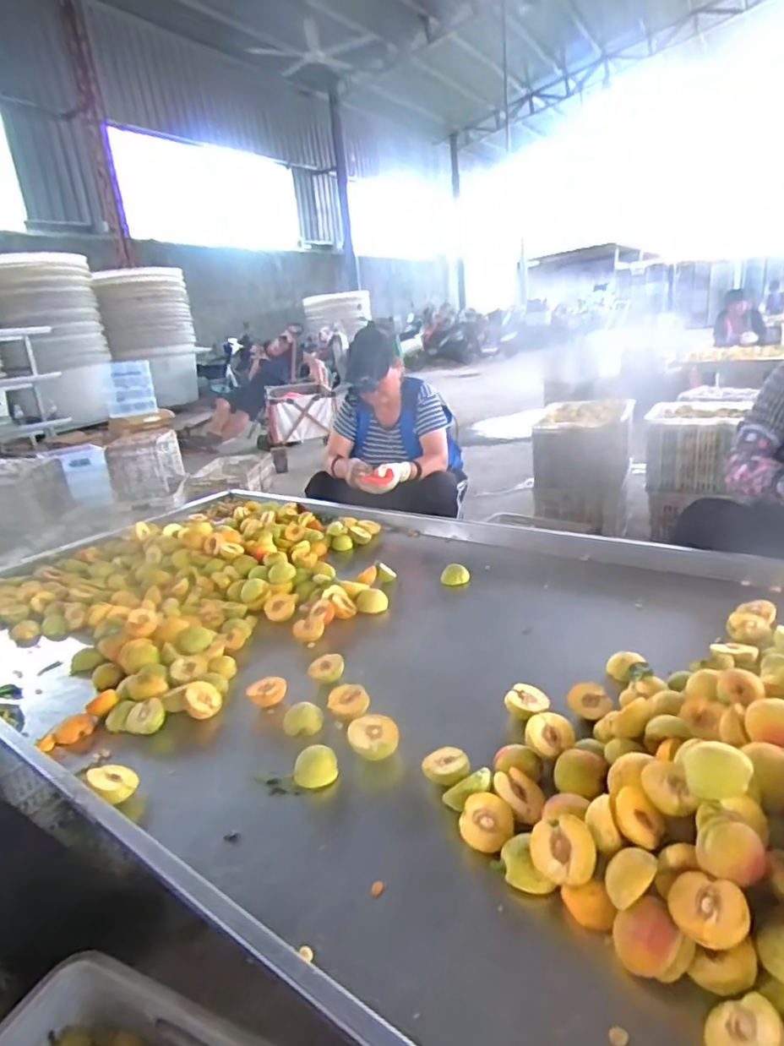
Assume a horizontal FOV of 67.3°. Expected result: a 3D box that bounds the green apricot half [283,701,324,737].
[{"bbox_3d":[-0.138,0.303,0.909,0.063,0.036,0.040,-5,20,4],"label":"green apricot half"}]

